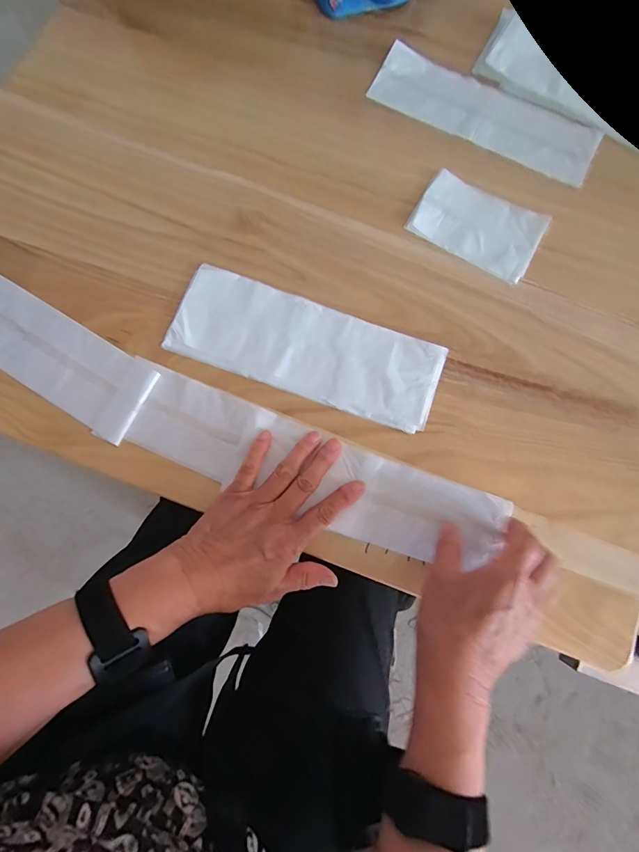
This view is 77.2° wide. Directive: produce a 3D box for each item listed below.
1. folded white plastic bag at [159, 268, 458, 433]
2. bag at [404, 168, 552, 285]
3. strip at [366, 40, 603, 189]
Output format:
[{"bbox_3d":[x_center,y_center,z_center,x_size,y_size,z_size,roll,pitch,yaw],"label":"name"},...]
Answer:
[{"bbox_3d":[-0.011,-0.075,0.381,0.251,0.007,0.093,19,79,3],"label":"folded white plastic bag"},{"bbox_3d":[0.163,-0.207,0.411,0.127,0.005,0.082,30,80,5],"label":"bag"},{"bbox_3d":[0.181,-0.343,0.438,0.248,0.008,0.077,28,80,5],"label":"strip"}]

